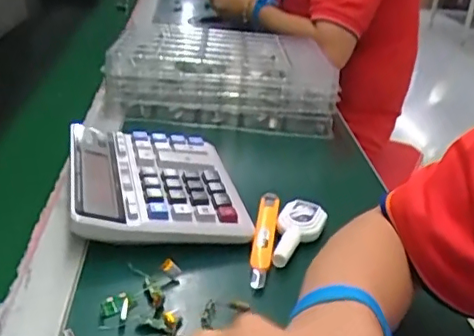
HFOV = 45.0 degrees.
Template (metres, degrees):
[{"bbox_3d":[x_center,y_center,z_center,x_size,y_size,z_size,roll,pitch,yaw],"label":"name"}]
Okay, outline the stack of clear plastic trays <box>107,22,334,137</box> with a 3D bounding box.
[{"bbox_3d":[-0.018,-0.148,0.835,0.300,0.098,0.242,6,26,-2],"label":"stack of clear plastic trays"}]

